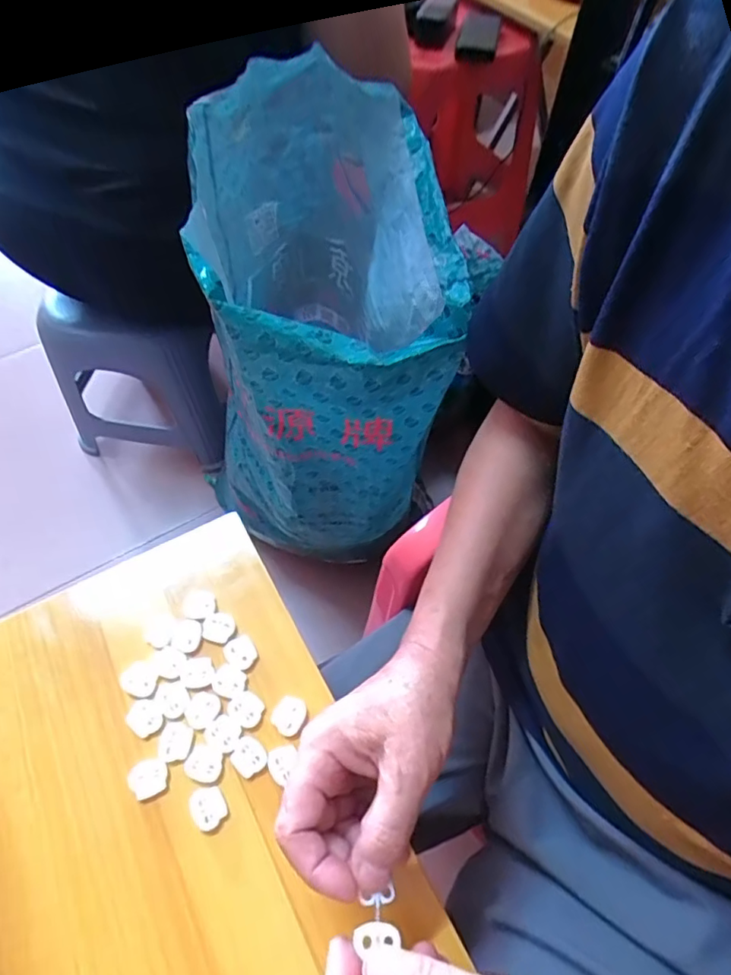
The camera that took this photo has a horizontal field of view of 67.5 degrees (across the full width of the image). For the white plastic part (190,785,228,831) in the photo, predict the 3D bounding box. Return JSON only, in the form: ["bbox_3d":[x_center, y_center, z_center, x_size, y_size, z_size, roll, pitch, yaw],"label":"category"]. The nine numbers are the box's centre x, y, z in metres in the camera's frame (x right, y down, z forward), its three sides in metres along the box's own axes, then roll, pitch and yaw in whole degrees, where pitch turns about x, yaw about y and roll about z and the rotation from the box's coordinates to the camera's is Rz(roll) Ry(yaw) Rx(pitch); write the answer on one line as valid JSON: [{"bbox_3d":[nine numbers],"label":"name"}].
[{"bbox_3d":[-0.098,0.198,0.340,0.020,0.004,0.023,-27,61,-21],"label":"white plastic part"}]

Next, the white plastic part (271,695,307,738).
[{"bbox_3d":[-0.051,0.152,0.365,0.021,0.005,0.023,2,55,-3],"label":"white plastic part"}]

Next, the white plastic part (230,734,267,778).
[{"bbox_3d":[-0.075,0.173,0.352,0.022,0.004,0.020,39,61,21],"label":"white plastic part"}]

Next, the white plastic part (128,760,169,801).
[{"bbox_3d":[-0.137,0.183,0.344,0.023,0.004,0.021,-11,57,-12],"label":"white plastic part"}]

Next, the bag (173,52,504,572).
[{"bbox_3d":[-0.067,-0.170,0.655,0.220,0.433,0.400,-8,56,-10],"label":"bag"}]

